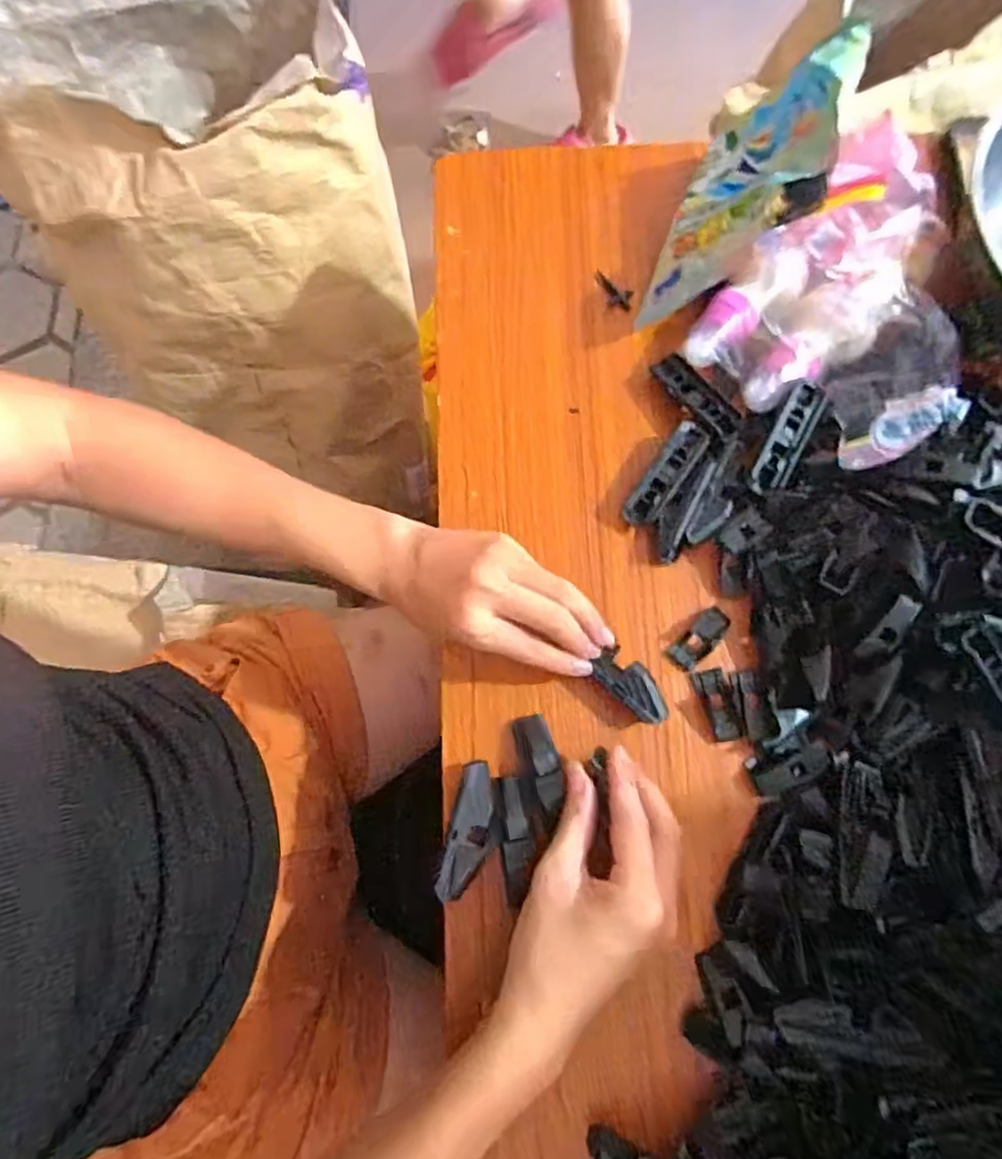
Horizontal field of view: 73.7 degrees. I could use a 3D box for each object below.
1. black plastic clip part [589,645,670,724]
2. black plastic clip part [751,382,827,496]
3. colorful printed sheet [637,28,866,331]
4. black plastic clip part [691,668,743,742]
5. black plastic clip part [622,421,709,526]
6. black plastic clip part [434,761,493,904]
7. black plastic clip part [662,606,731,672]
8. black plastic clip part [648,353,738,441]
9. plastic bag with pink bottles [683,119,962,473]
[{"bbox_3d":[0.076,0.060,0.376,0.047,0.009,0.022,40,78,6],"label":"black plastic clip part"},{"bbox_3d":[0.174,-0.086,0.402,0.020,0.016,0.074,27,76,8],"label":"black plastic clip part"},{"bbox_3d":[0.150,-0.242,0.411,0.025,0.110,0.154,27,82,-28],"label":"colorful printed sheet"},{"bbox_3d":[0.126,0.073,0.386,0.017,0.005,0.041,-17,75,-4],"label":"black plastic clip part"},{"bbox_3d":[0.103,-0.065,0.413,0.022,0.016,0.073,35,77,10],"label":"black plastic clip part"},{"bbox_3d":[-0.018,0.134,0.357,0.020,0.015,0.069,13,75,4],"label":"black plastic clip part"},{"bbox_3d":[0.118,0.035,0.396,0.041,0.007,0.018,-42,78,-10],"label":"black plastic clip part"},{"bbox_3d":[0.125,-0.118,0.426,0.019,0.010,0.067,-33,77,-8],"label":"black plastic clip part"},{"bbox_3d":[0.221,-0.166,0.399,0.146,0.068,0.166,41,78,11],"label":"plastic bag with pink bottles"}]

